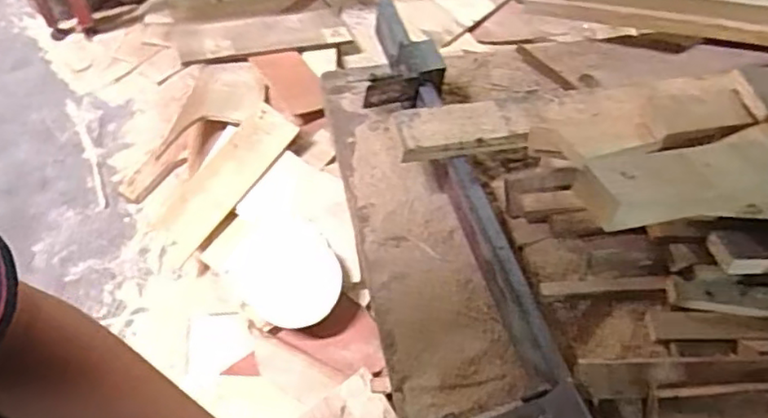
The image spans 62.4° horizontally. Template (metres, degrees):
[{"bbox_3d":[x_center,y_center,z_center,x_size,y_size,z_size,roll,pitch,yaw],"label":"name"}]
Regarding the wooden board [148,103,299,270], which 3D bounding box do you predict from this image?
[{"bbox_3d":[-0.391,-0.062,1.536,0.154,0.028,0.427,42,91,20],"label":"wooden board"}]

